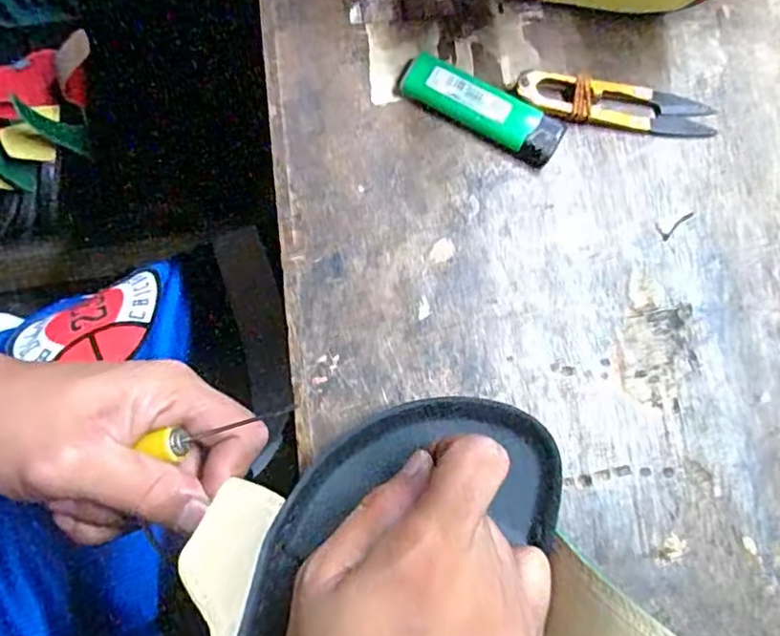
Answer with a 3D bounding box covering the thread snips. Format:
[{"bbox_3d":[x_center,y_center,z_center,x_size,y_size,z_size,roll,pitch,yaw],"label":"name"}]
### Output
[{"bbox_3d":[0.113,-0.107,0.304,0.099,0.009,0.023,7,77,0],"label":"thread snips"}]

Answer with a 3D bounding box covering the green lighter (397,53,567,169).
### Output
[{"bbox_3d":[0.044,-0.102,0.300,0.082,0.013,0.023,28,78,5],"label":"green lighter"}]

